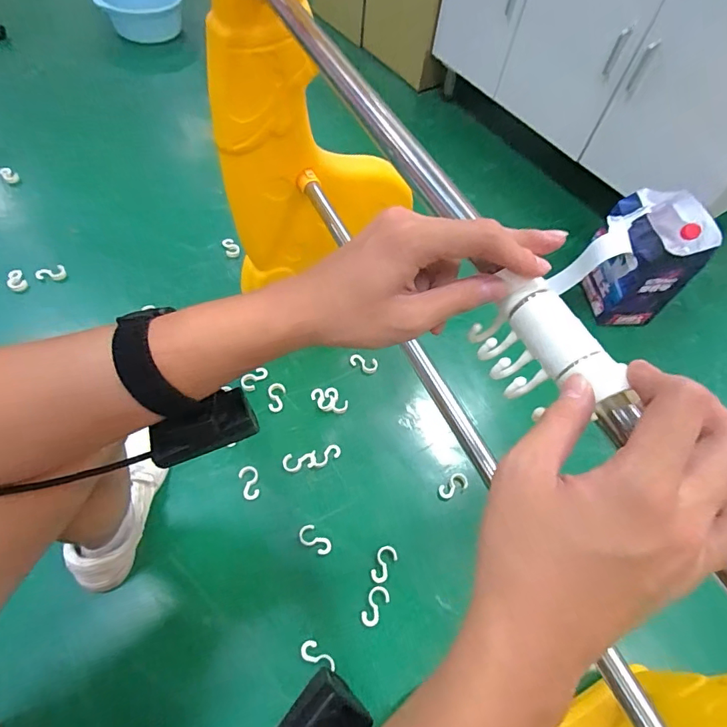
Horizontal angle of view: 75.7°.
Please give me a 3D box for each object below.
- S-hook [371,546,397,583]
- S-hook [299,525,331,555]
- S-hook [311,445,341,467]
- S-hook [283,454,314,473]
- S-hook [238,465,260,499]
[{"bbox_3d":[0.033,0.332,0.774,0.032,0.004,0.057,29,60,13],"label":"S-hook"},{"bbox_3d":[-0.082,0.298,0.787,0.059,0.007,0.032,39,63,18],"label":"S-hook"},{"bbox_3d":[-0.068,0.170,0.860,0.059,0.004,0.030,-13,70,-20],"label":"S-hook"},{"bbox_3d":[-0.118,0.179,0.846,0.056,0.004,0.031,0,68,-4],"label":"S-hook"},{"bbox_3d":[-0.200,0.209,0.825,0.033,0.004,0.059,-14,60,-13],"label":"S-hook"}]

